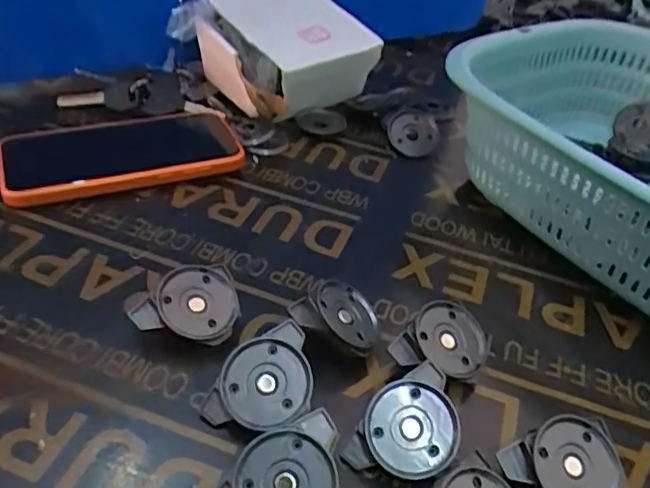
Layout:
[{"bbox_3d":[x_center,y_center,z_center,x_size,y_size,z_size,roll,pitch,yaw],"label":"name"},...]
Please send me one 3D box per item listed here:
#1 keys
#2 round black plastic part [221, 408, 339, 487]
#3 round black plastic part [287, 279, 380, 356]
[{"bbox_3d":[-0.173,-0.127,0.503,0.101,0.024,0.038,0,40,-10],"label":"keys"},{"bbox_3d":[-0.017,0.096,0.253,0.047,0.015,0.051,1,66,-2],"label":"round black plastic part"},{"bbox_3d":[0.008,0.036,0.325,0.049,0.015,0.040,32,43,-12],"label":"round black plastic part"}]

